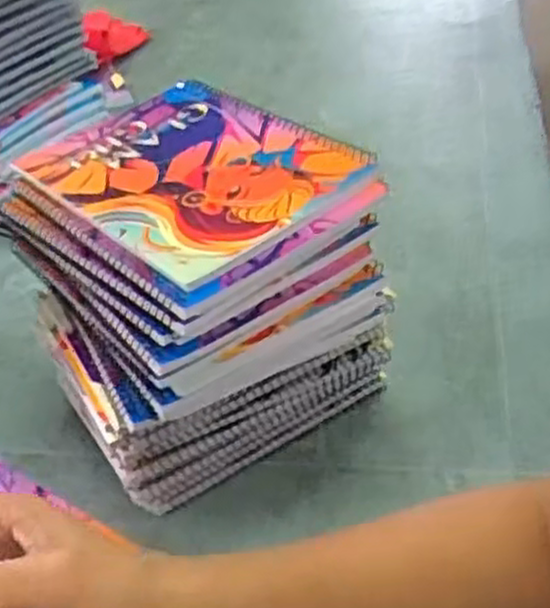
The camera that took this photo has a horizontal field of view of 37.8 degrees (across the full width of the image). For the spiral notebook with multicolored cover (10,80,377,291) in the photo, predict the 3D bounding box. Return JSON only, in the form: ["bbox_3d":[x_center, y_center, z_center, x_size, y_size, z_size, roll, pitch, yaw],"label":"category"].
[{"bbox_3d":[-0.054,-0.085,0.480,0.141,0.009,0.188,-33,45,-28],"label":"spiral notebook with multicolored cover"}]

